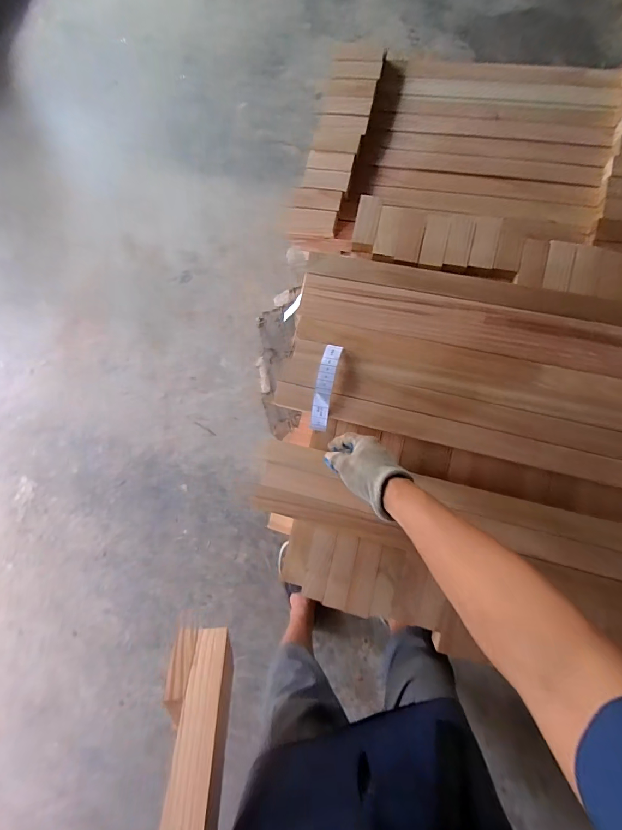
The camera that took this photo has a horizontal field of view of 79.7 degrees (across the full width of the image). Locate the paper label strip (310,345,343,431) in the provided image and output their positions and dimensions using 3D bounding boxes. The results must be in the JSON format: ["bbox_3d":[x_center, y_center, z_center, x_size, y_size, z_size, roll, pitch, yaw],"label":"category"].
[{"bbox_3d":[0.025,-0.049,0.662,0.032,0.031,0.152,11,86,6],"label":"paper label strip"}]

